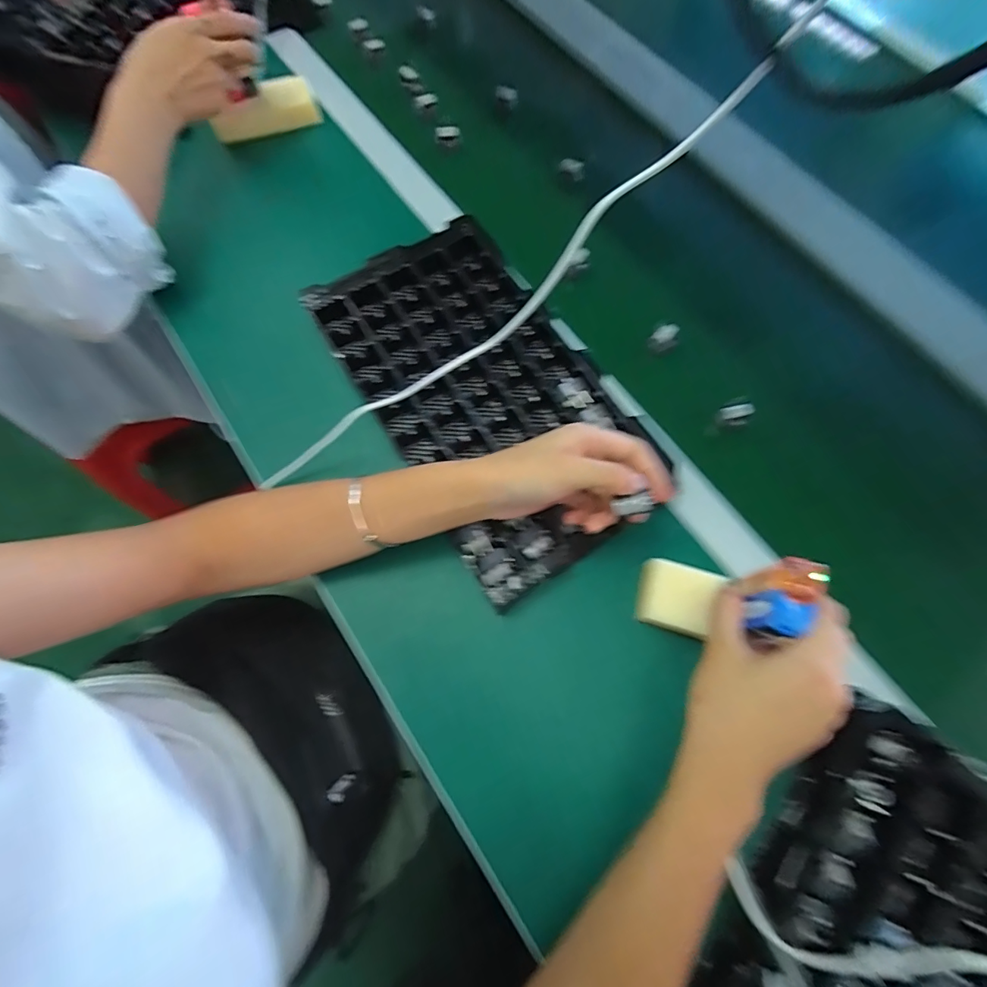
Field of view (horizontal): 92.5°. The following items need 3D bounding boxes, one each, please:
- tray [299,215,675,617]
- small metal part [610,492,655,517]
[{"bbox_3d":[-0.010,-0.094,0.450,0.194,0.037,0.356,-31,75,-11],"label":"tray"},{"bbox_3d":[0.100,0.008,0.334,0.025,0.011,0.011,-11,72,-5],"label":"small metal part"}]

